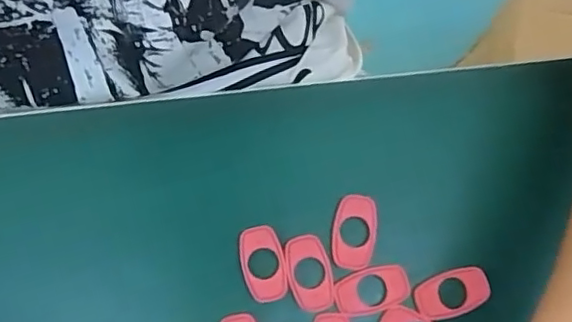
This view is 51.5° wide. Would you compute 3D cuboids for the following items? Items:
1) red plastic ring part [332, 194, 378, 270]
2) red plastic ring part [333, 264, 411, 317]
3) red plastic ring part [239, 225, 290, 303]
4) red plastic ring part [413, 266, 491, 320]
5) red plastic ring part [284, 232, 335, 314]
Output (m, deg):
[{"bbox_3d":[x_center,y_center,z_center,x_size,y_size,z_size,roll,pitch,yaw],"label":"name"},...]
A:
[{"bbox_3d":[0.030,0.030,0.258,0.019,0.004,0.032,6,78,1],"label":"red plastic ring part"},{"bbox_3d":[0.037,0.055,0.254,0.032,0.004,0.018,-13,78,-3],"label":"red plastic ring part"},{"bbox_3d":[-0.010,0.044,0.255,0.019,0.004,0.033,-14,78,-3],"label":"red plastic ring part"},{"bbox_3d":[0.072,0.057,0.257,0.032,0.005,0.019,-15,78,-4],"label":"red plastic ring part"},{"bbox_3d":[0.010,0.048,0.254,0.018,0.004,0.032,-14,78,-3],"label":"red plastic ring part"}]

